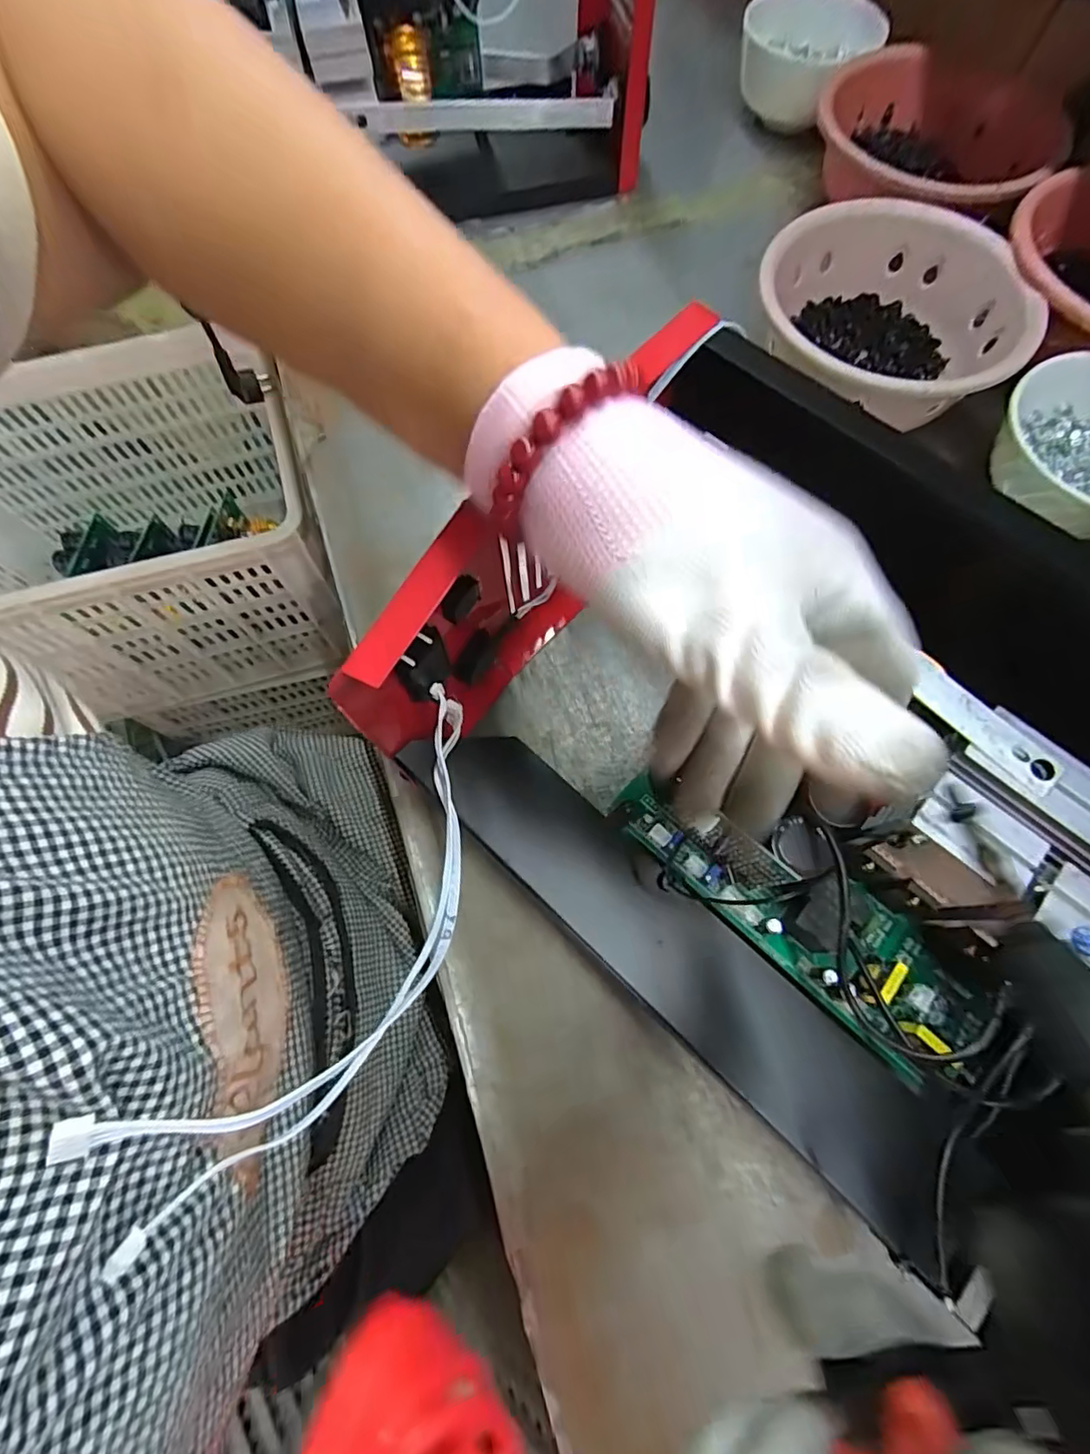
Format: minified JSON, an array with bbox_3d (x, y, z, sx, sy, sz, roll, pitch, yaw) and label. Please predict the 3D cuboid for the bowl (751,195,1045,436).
[{"bbox_3d":[0.243,-0.293,0.405,0.182,0.060,0.164,35,75,12],"label":"bowl"}]

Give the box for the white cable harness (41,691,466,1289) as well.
[{"bbox_3d":[-0.068,0.074,0.221,0.055,0.063,0.216,18,41,7],"label":"white cable harness"}]

